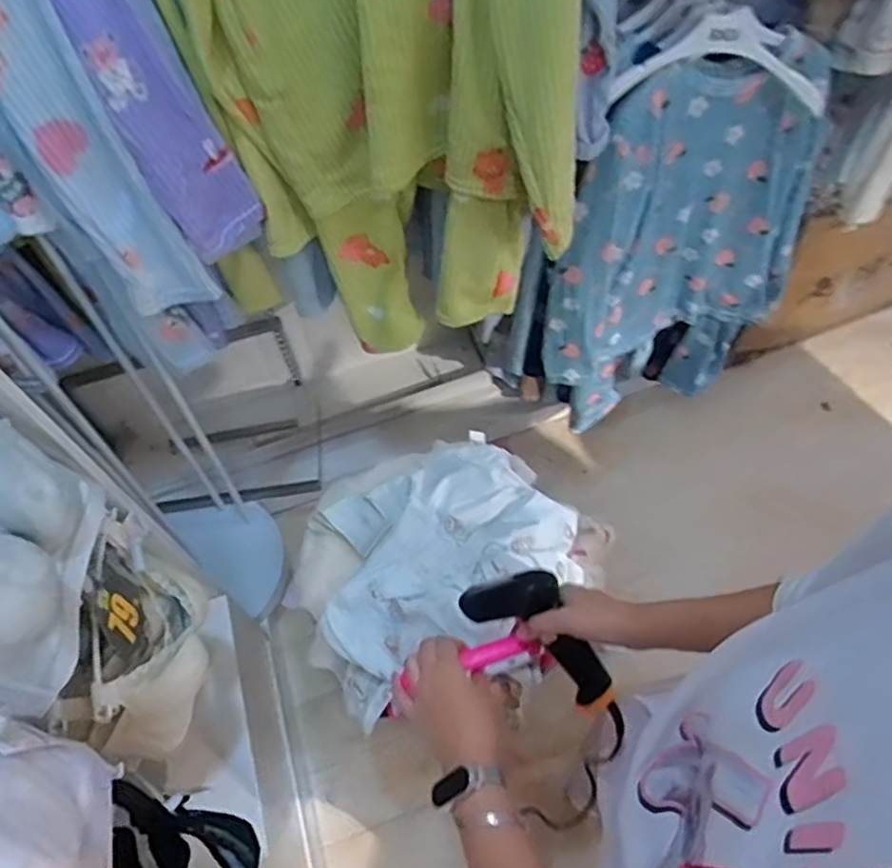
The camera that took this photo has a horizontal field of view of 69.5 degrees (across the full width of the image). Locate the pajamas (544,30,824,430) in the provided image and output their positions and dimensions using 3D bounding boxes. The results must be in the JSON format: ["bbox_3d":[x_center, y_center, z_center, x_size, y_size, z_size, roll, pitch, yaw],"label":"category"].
[{"bbox_3d":[0.477,-0.339,1.352,0.527,0.837,0.117,-19,59,-11],"label":"pajamas"}]

